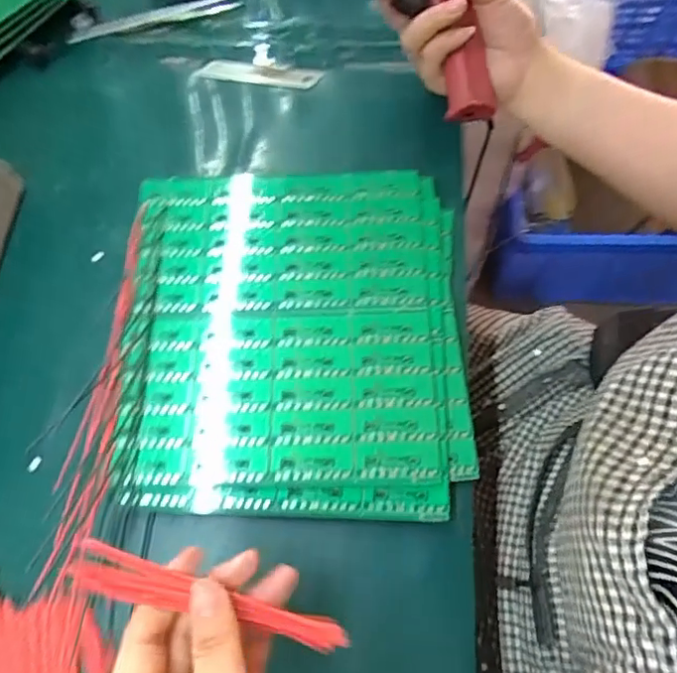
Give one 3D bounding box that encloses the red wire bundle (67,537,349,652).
[{"bbox_3d":[-0.050,0.109,0.236,0.116,0.008,0.019,22,68,-15],"label":"red wire bundle"}]

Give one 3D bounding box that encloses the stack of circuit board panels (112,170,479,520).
[{"bbox_3d":[-0.026,-0.003,0.360,0.203,0.025,0.220,-1,67,2],"label":"stack of circuit board panels"}]

